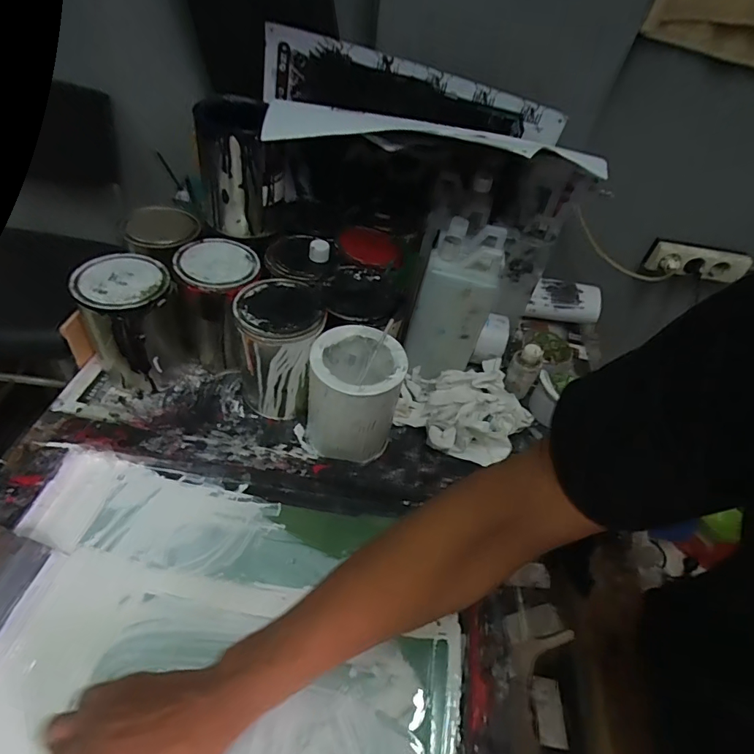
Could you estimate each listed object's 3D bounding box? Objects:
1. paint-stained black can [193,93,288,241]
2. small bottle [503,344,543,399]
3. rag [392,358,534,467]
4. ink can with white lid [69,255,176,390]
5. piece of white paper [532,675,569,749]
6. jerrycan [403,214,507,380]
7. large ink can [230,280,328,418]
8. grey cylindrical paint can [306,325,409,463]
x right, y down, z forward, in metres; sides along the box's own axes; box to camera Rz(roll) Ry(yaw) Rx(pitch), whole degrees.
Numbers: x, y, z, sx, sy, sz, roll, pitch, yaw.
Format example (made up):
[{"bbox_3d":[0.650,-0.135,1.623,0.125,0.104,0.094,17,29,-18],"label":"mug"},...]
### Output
[{"bbox_3d":[-0.177,-0.271,0.611,0.107,0.152,0.107,-8,49,-18],"label":"paint-stained black can"},{"bbox_3d":[0.217,-0.010,0.677,0.044,0.081,0.034,23,48,16],"label":"small bottle"},{"bbox_3d":[0.120,0.045,0.640,0.189,0.059,0.147,-3,47,-15],"label":"rag"},{"bbox_3d":[-0.310,-0.066,0.596,0.106,0.153,0.098,3,46,-3],"label":"ink can with white lid"},{"bbox_3d":[0.164,0.319,0.439,0.028,0.006,0.054,7,46,-5],"label":"piece of white paper"},{"bbox_3d":[0.112,-0.109,0.645,0.095,0.179,0.121,18,47,11],"label":"jerrycan"},{"bbox_3d":[-0.119,-0.032,0.594,0.107,0.157,0.103,1,46,-5],"label":"large ink can"},{"bbox_3d":[-0.027,0.025,0.565,0.105,0.144,0.106,3,46,-3],"label":"grey cylindrical paint can"}]

